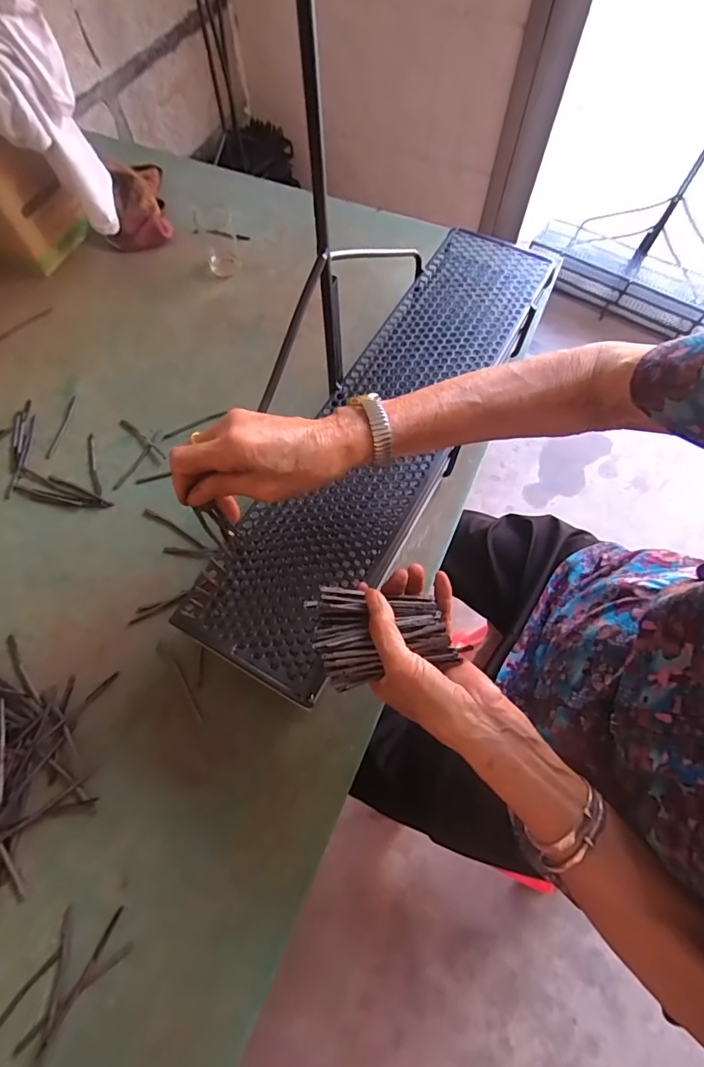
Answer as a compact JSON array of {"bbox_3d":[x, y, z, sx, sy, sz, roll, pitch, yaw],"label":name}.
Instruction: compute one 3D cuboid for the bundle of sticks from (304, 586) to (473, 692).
[{"bbox_3d":[0.024,0.073,0.359,0.106,0.022,0.073,-12,65,-6],"label":"bundle of sticks"}]

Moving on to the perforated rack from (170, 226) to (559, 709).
[{"bbox_3d":[0.047,-0.128,0.501,0.147,0.027,0.612,29,71,7],"label":"perforated rack"}]

